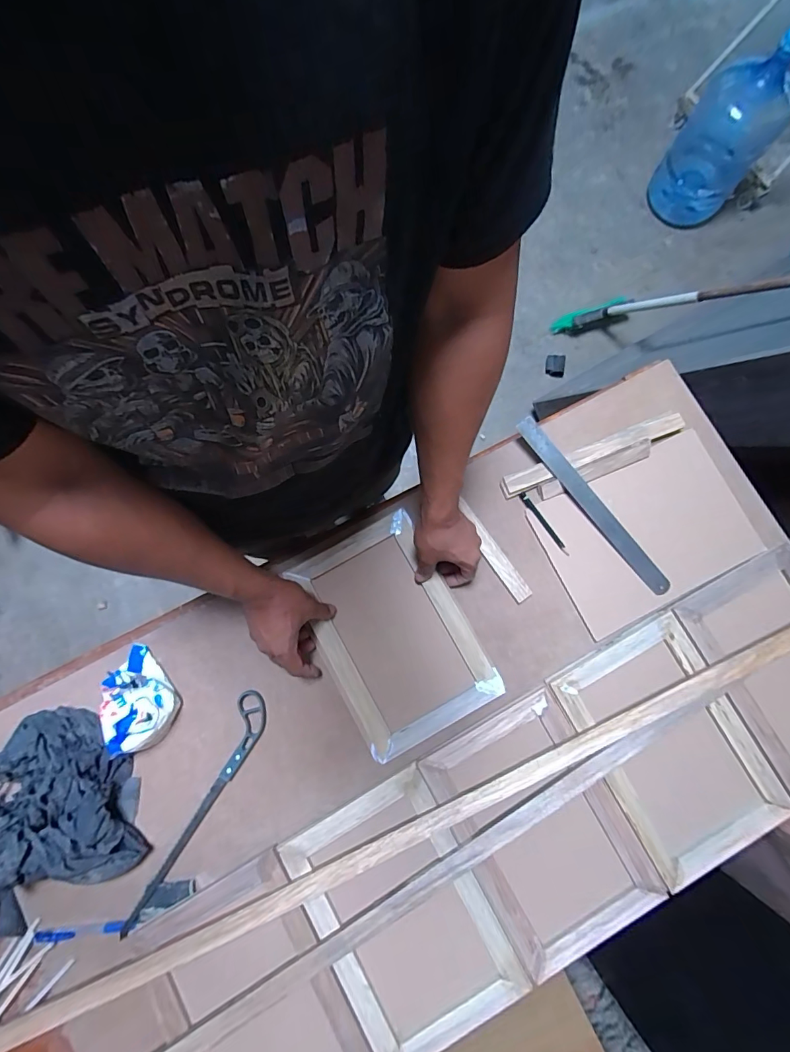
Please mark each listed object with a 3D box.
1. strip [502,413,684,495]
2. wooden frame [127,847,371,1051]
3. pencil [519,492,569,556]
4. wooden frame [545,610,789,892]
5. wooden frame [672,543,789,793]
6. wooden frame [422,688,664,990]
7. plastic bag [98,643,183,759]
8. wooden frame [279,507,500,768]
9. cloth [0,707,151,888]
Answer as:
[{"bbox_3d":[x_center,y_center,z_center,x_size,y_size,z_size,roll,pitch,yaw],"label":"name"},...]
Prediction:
[{"bbox_3d":[0.300,-0.112,0.672,0.286,0.026,0.029,-21,79,-4],"label":"strip"},{"bbox_3d":[-0.170,0.598,0.532,0.207,0.016,0.307,-28,80,-5],"label":"wooden frame"},{"bbox_3d":[0.223,-0.004,0.657,0.011,0.006,0.110,-34,80,-6],"label":"pencil"},{"bbox_3d":[0.377,0.301,0.602,0.209,0.026,0.304,-29,80,-5],"label":"wooden frame"},{"bbox_3d":[0.563,0.196,0.623,0.217,0.028,0.293,-30,80,-5],"label":"wooden frame"},{"bbox_3d":[0.193,0.400,0.583,0.206,0.023,0.299,-30,80,-5],"label":"wooden frame"},{"bbox_3d":[-0.340,0.226,0.580,0.079,0.075,0.135,-14,79,-2],"label":"plastic bag"},{"bbox_3d":[-0.004,0.150,0.630,0.205,0.019,0.300,-28,80,-5],"label":"wooden frame"},{"bbox_3d":[-0.461,0.360,0.548,0.222,0.091,0.220,-19,79,-3],"label":"cloth"}]

